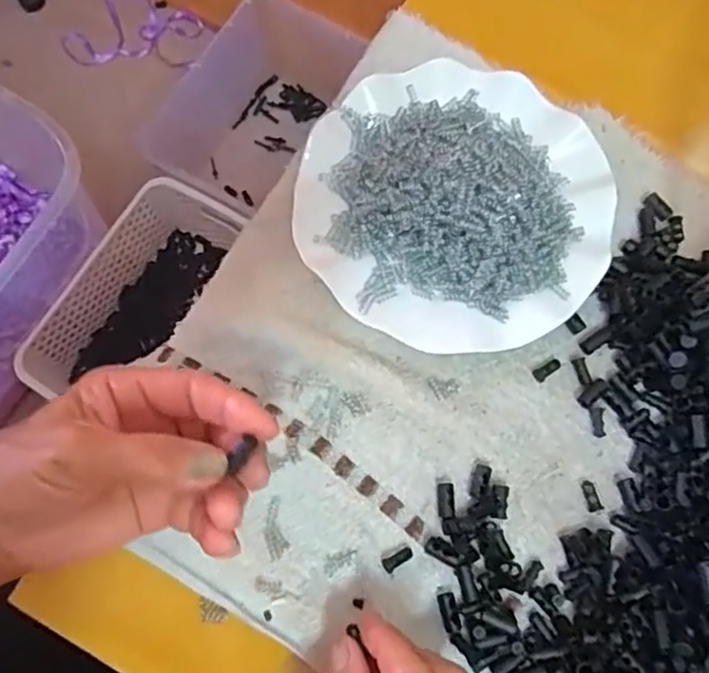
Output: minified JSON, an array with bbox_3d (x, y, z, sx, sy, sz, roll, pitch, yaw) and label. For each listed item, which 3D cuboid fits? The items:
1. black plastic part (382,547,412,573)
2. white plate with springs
[{"bbox_3d":[0.023,0.118,0.336,0.017,0.004,0.008,-24,77,-25],"label":"black plastic part"},{"bbox_3d":[0.060,-0.083,0.371,0.179,0.046,0.180,1,75,-2],"label":"white plate with springs"}]

